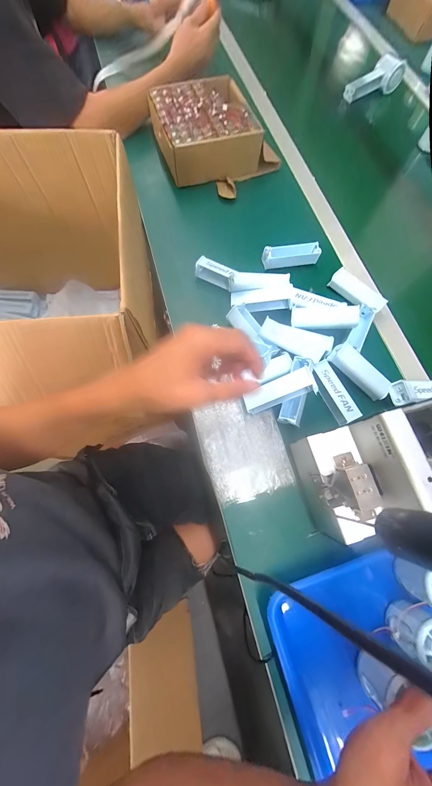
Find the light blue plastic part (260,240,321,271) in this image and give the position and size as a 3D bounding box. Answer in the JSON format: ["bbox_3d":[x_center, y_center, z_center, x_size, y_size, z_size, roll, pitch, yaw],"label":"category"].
[{"bbox_3d":[0.138,-0.253,0.474,0.103,0.033,0.023,-8,73,-5],"label":"light blue plastic part"}]

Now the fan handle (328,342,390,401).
[{"bbox_3d":[0.219,-0.033,0.391,0.032,0.024,0.099,-41,78,-13],"label":"fan handle"}]

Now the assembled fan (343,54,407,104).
[{"bbox_3d":[0.388,-0.787,0.652,0.145,0.064,0.047,-17,73,5],"label":"assembled fan"}]

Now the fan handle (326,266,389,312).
[{"bbox_3d":[0.250,-0.179,0.458,0.036,0.022,0.098,-43,79,-14],"label":"fan handle"}]

